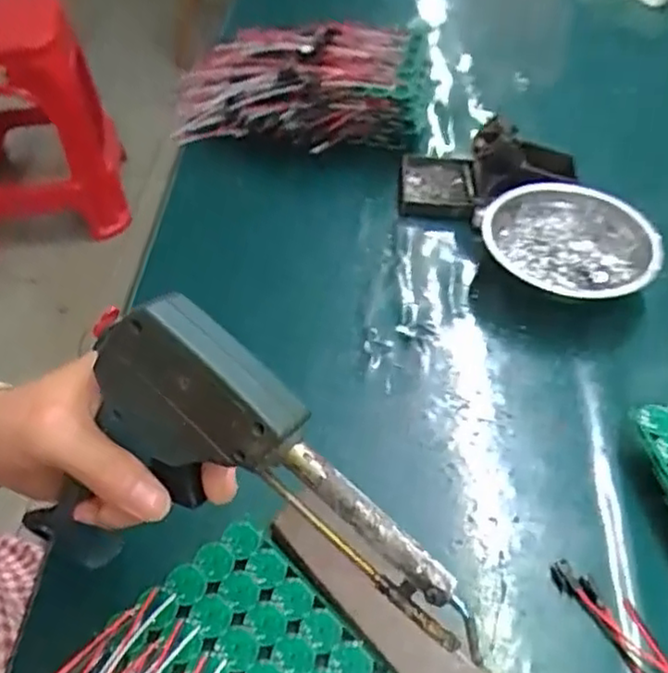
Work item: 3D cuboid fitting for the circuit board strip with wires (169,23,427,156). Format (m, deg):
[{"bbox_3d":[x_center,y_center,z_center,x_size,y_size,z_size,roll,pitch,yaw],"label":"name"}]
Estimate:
[{"bbox_3d":[-0.032,-0.245,0.665,0.245,0.073,0.121,2,49,4],"label":"circuit board strip with wires"}]

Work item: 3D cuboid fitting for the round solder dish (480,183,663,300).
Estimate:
[{"bbox_3d":[0.180,-0.065,0.521,0.114,0.036,0.119,-1,49,1],"label":"round solder dish"}]

